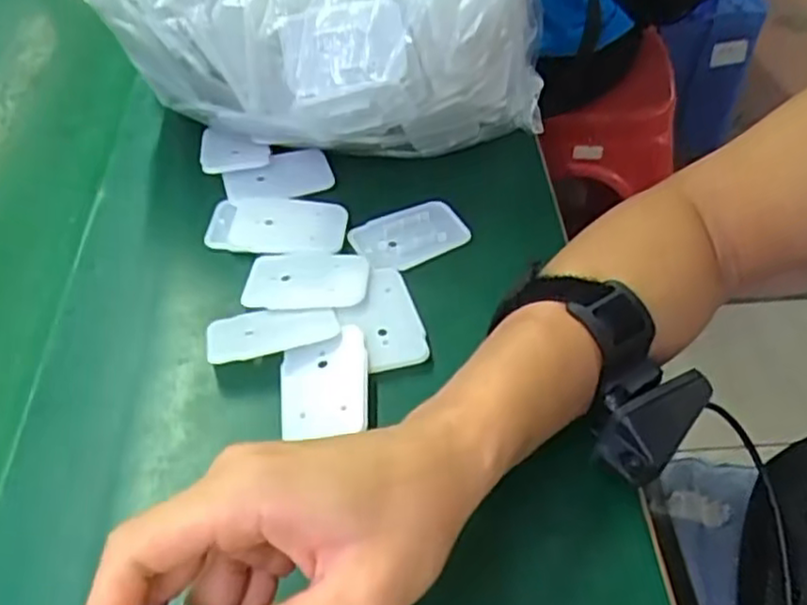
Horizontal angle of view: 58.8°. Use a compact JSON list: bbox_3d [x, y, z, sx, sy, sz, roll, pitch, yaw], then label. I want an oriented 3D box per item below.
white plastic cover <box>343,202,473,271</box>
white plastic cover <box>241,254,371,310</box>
[{"bbox_3d":[0.005,-0.041,0.437,0.068,0.005,0.041,-23,58,-18],"label":"white plastic cover"},{"bbox_3d":[-0.055,-0.014,0.404,0.068,0.004,0.044,4,49,4],"label":"white plastic cover"}]

